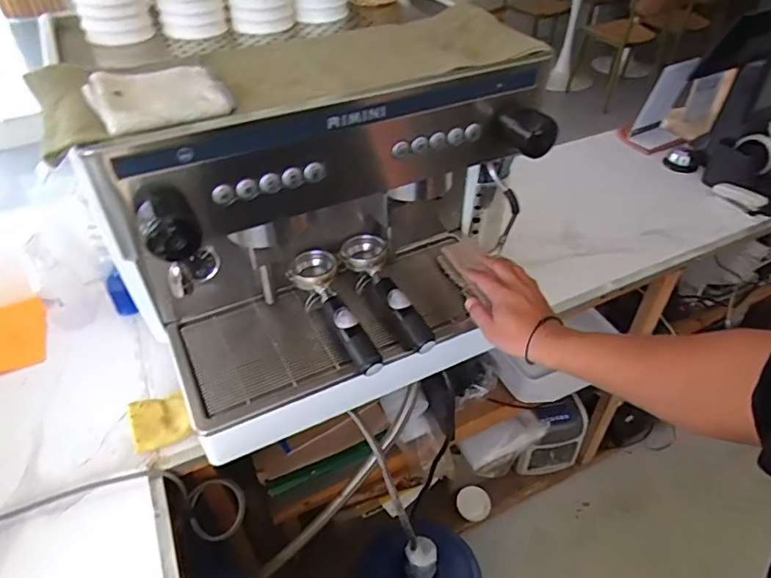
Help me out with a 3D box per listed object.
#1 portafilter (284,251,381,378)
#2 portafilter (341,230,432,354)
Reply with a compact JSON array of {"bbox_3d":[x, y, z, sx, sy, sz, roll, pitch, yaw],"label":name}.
[{"bbox_3d":[-0.071,0.036,0.765,0.068,0.058,0.216,-21,58,-21],"label":"portafilter"},{"bbox_3d":[0.000,0.009,0.798,0.069,0.066,0.224,-21,59,-21],"label":"portafilter"}]

